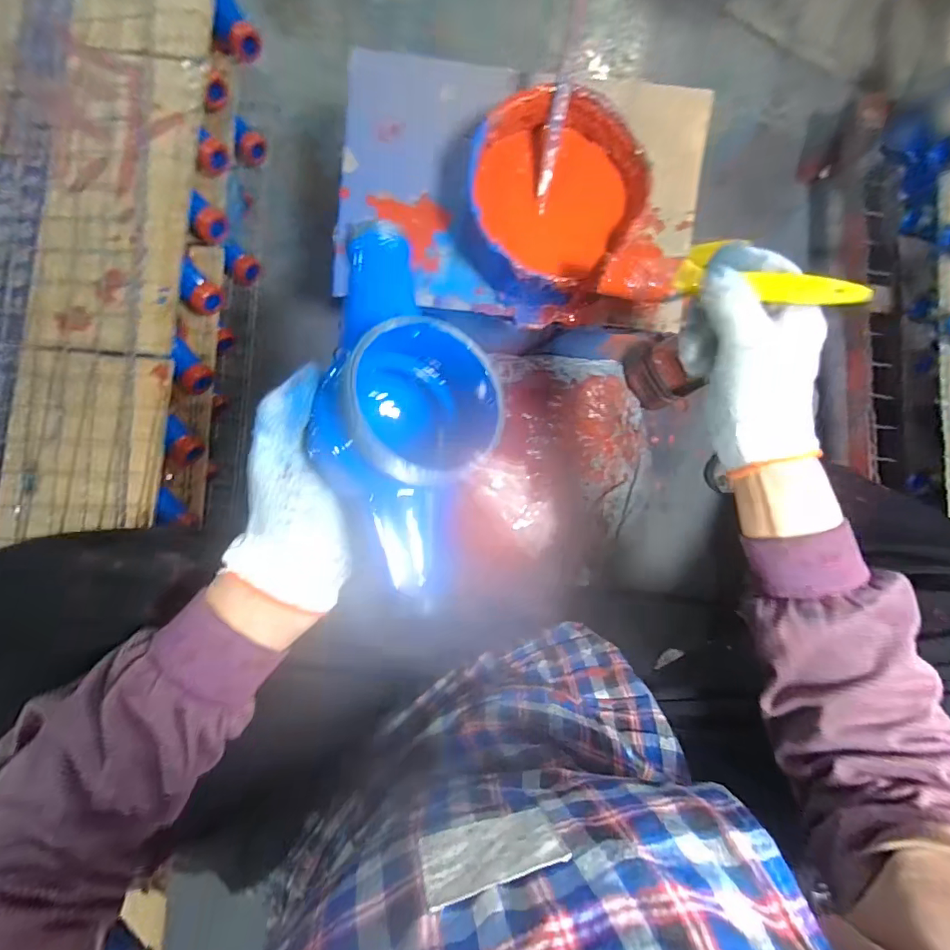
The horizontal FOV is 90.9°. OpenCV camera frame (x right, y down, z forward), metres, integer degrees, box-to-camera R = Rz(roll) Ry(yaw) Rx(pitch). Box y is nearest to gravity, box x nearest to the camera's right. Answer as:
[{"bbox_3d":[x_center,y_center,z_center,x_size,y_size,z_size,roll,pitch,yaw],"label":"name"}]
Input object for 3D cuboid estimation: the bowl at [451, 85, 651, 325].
[{"bbox_3d":[0.073,-0.259,0.462,0.162,0.112,0.174,0,87,-4],"label":"bowl"}]

